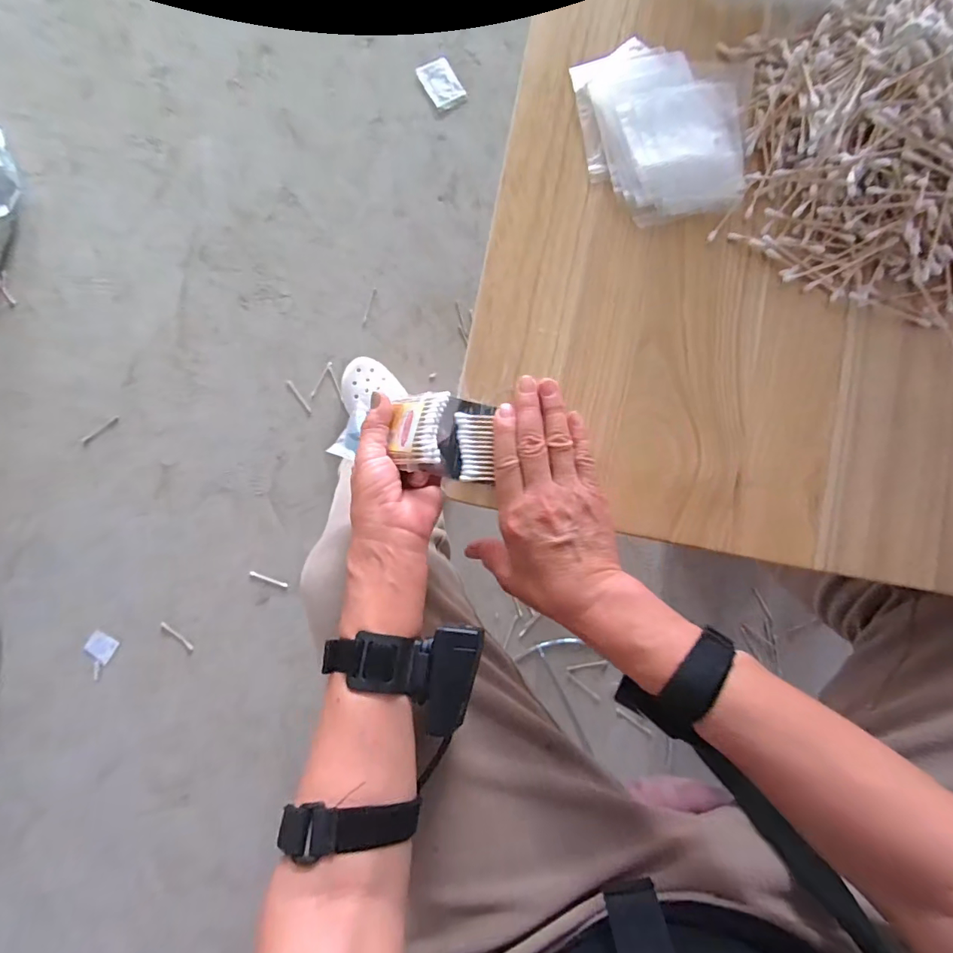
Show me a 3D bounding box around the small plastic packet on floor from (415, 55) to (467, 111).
[{"bbox_3d":[-0.070,-0.782,0.943,0.064,0.005,0.098,-31,92,8],"label":"small plastic packet on floor"}]

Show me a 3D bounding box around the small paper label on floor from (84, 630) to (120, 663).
[{"bbox_3d":[-0.679,0.309,0.859,0.049,0.004,0.043,34,76,-3],"label":"small paper label on floor"}]

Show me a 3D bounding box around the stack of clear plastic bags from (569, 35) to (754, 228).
[{"bbox_3d":[0.161,-0.288,0.386,0.143,0.020,0.152,-9,85,-1],"label":"stack of clear plastic bags"}]

